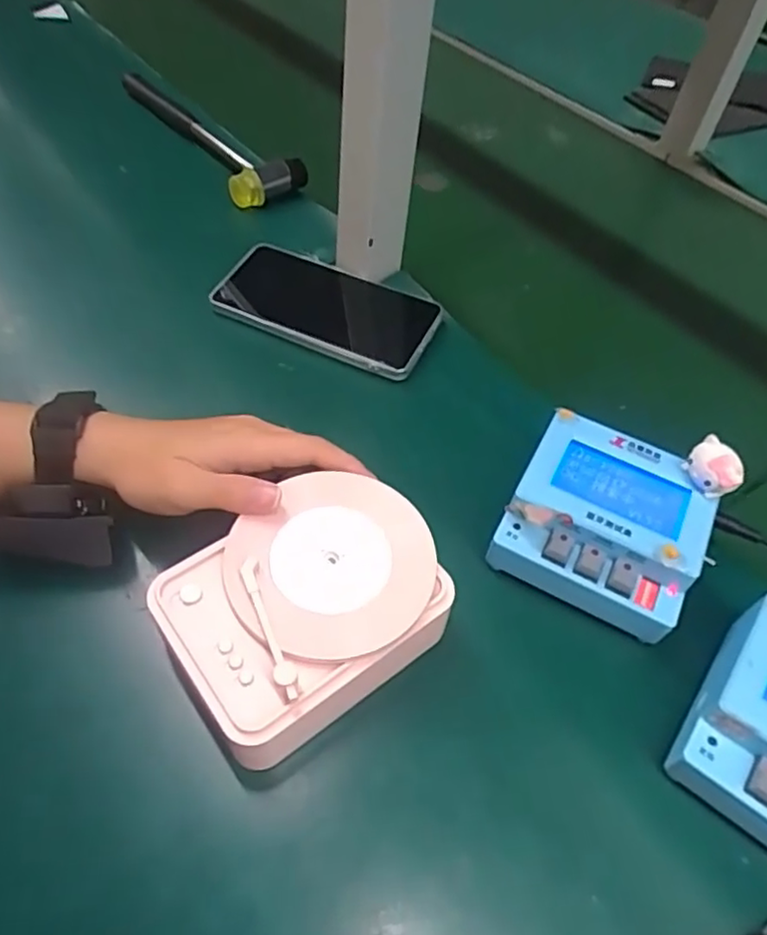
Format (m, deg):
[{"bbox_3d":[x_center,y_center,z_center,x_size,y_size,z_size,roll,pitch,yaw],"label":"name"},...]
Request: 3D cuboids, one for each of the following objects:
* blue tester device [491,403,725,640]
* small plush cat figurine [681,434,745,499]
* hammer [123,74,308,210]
[{"bbox_3d":[0.122,0.029,0.366,0.104,0.043,0.100,25,53,14],"label":"blue tester device"},{"bbox_3d":[0.180,0.002,0.355,0.029,0.028,0.020,40,58,23],"label":"small plush cat figurine"},{"bbox_3d":[-0.170,-0.333,0.633,0.067,0.028,0.269,-27,59,-24],"label":"hammer"}]

